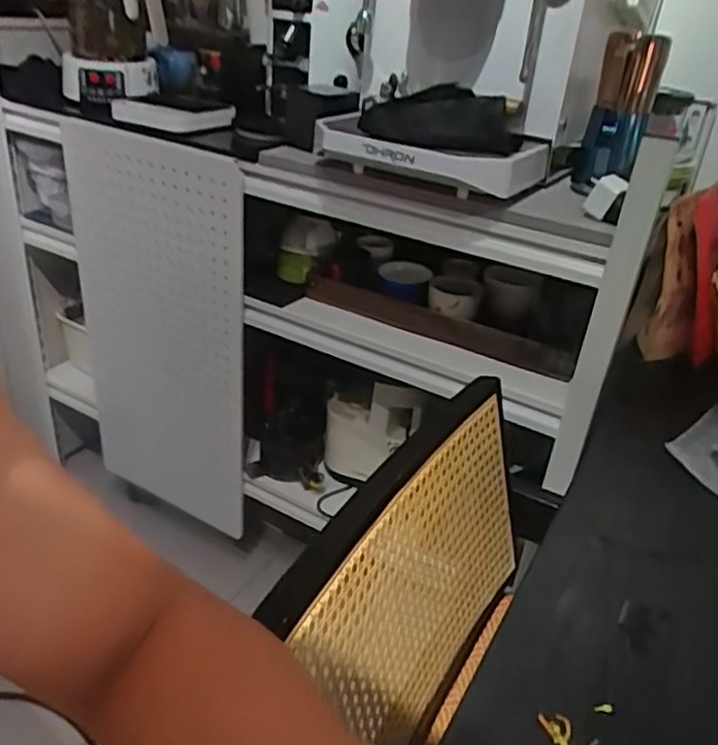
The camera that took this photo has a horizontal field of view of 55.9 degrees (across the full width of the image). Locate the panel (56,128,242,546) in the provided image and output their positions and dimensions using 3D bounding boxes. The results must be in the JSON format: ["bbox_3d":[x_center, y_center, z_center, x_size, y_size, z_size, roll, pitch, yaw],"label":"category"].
[{"bbox_3d":[-0.383,-0.039,1.297,0.386,0.789,0.020,21,35,21],"label":"panel"}]

